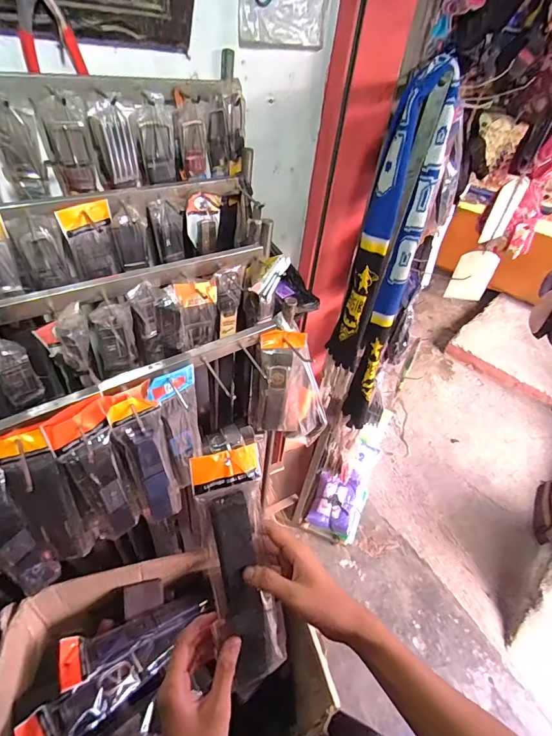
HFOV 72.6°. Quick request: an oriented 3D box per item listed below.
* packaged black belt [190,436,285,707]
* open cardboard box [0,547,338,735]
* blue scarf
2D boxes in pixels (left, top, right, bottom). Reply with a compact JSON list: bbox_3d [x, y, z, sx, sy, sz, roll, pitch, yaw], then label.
[{"bbox_3d":[-0.034,0.227,0.424,0.077,0.280,0.024,-12,7,-19],"label":"packaged black belt"},{"bbox_3d":[-0.211,0.608,0.763,0.561,0.222,0.369,-6,45,-14],"label":"open cardboard box"},{"bbox_3d":[0.223,-0.169,0.802,0.140,0.731,0.083,13,44,6],"label":"blue scarf"}]

